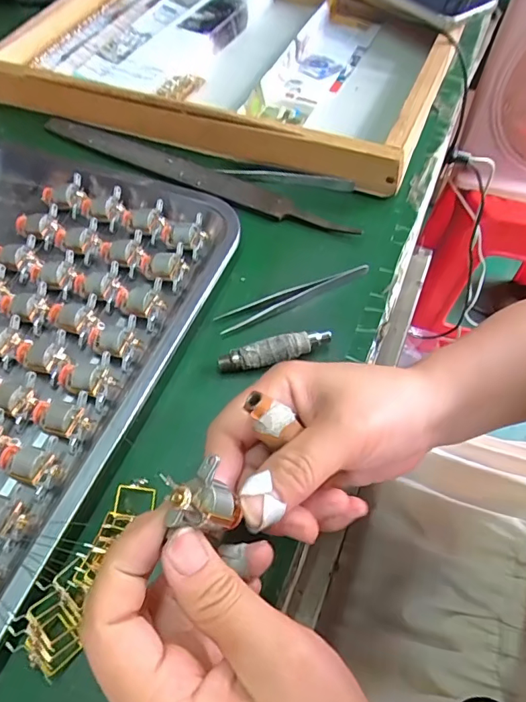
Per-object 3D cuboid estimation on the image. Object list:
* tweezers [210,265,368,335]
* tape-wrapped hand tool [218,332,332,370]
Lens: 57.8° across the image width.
[{"bbox_3d":[0.023,-0.036,0.322,0.110,0.008,0.014,-18,60,-11],"label":"tweezers"},{"bbox_3d":[0.007,0.001,0.296,0.070,0.014,0.015,-8,59,-6],"label":"tape-wrapped hand tool"}]

